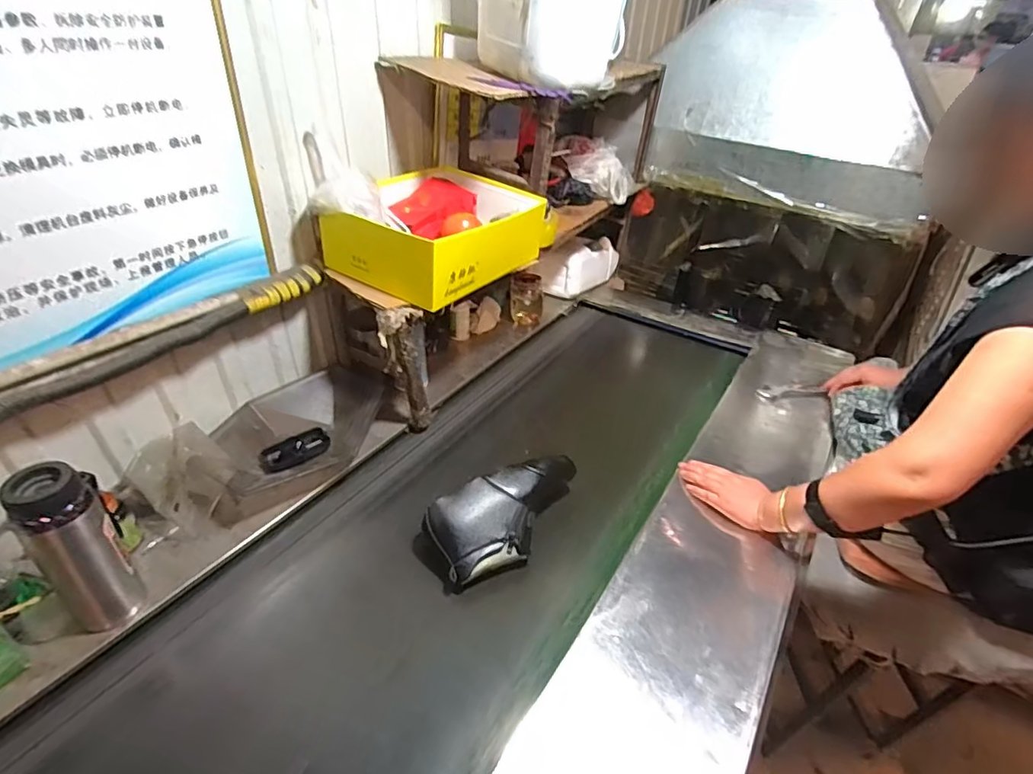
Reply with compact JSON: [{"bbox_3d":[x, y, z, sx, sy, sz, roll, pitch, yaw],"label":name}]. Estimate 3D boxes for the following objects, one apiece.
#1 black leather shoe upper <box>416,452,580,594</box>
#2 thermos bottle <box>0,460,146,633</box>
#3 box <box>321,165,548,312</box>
[{"bbox_3d":[-0.003,0.215,0.900,0.305,0.104,0.136,-22,44,-31],"label":"black leather shoe upper"},{"bbox_3d":[-0.583,0.227,0.722,0.088,0.255,0.095,27,42,27],"label":"thermos bottle"},{"bbox_3d":[-0.129,-0.309,1.054,0.299,0.129,0.423,24,41,25],"label":"box"}]

